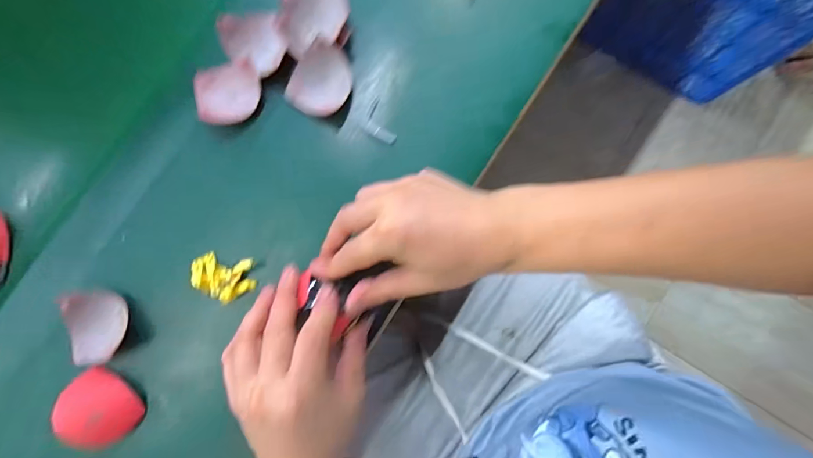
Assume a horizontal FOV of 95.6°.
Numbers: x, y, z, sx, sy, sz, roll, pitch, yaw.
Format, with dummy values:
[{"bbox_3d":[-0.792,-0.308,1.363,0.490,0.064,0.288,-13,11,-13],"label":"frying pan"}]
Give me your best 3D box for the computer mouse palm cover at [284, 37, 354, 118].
[{"bbox_3d":[-0.078,-0.135,0.334,0.052,0.016,0.061,22,86,6],"label":"computer mouse palm cover"}]

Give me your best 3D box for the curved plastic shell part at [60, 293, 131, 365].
[{"bbox_3d":[-0.266,0.084,0.316,0.046,0.015,0.062,-10,84,3],"label":"curved plastic shell part"}]

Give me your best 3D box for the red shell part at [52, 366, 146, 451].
[{"bbox_3d":[-0.259,0.150,0.308,0.054,0.011,0.061,-32,94,-23],"label":"red shell part"}]

